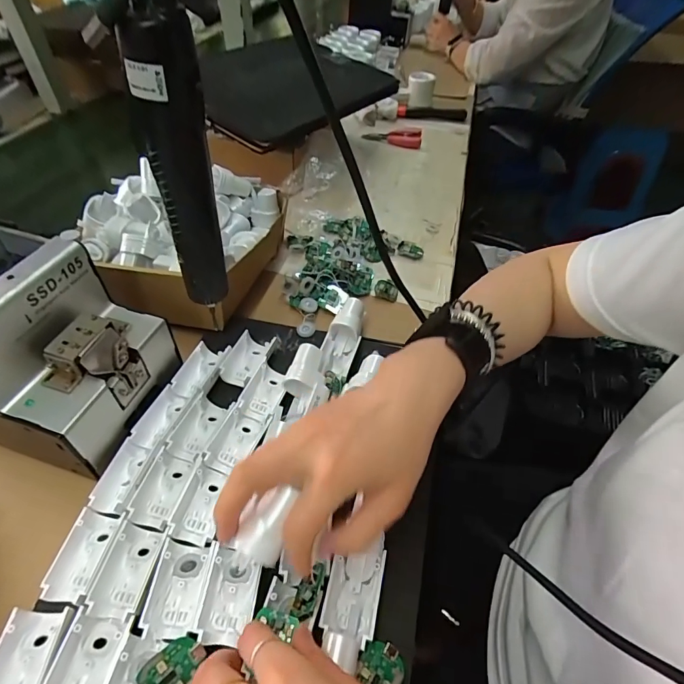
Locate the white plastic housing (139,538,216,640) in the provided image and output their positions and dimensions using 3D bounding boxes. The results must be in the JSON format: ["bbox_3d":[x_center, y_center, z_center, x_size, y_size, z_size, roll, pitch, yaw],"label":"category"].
[{"bbox_3d":[-0.108,0.162,0.280,0.031,0.016,0.057,1,47,-1],"label":"white plastic housing"}]

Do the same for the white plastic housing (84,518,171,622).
[{"bbox_3d":[-0.145,0.154,0.286,0.034,0.013,0.057,9,48,6],"label":"white plastic housing"}]

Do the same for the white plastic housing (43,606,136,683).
[{"bbox_3d":[-0.151,0.194,0.250,0.036,0.015,0.055,6,47,3],"label":"white plastic housing"}]

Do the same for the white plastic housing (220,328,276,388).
[{"bbox_3d":[-0.090,0.017,0.412,0.034,0.019,0.057,15,48,11],"label":"white plastic housing"}]

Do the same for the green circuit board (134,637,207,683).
[{"bbox_3d":[-0.096,0.189,0.242,0.027,0.004,0.034,46,49,14],"label":"green circuit board"}]

